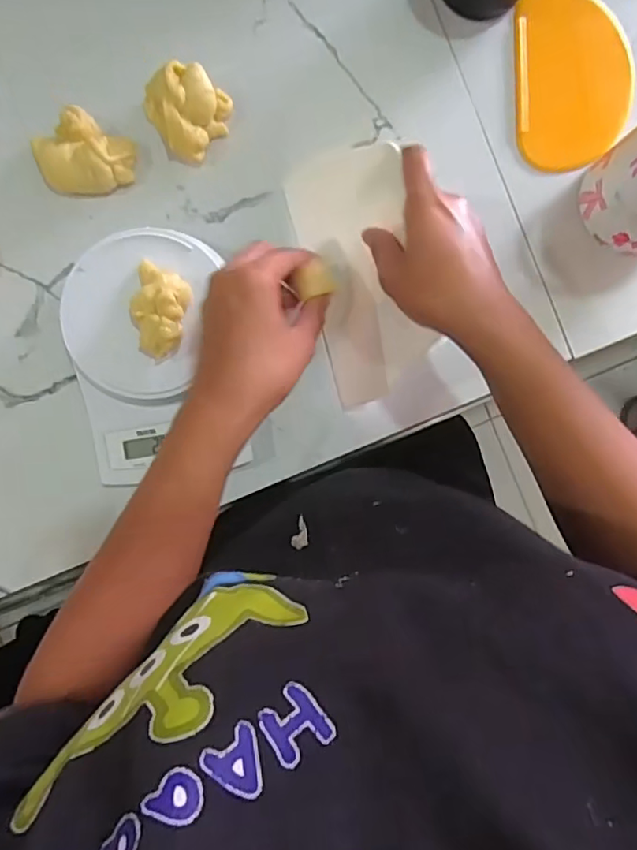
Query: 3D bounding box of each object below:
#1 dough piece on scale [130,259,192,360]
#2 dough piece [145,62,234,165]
[{"bbox_3d":[-0.115,-0.083,0.419,0.039,0.032,0.065,7,91,-3],"label":"dough piece on scale"},{"bbox_3d":[-0.105,-0.248,0.449,0.064,0.039,0.060,0,91,-3],"label":"dough piece"}]

